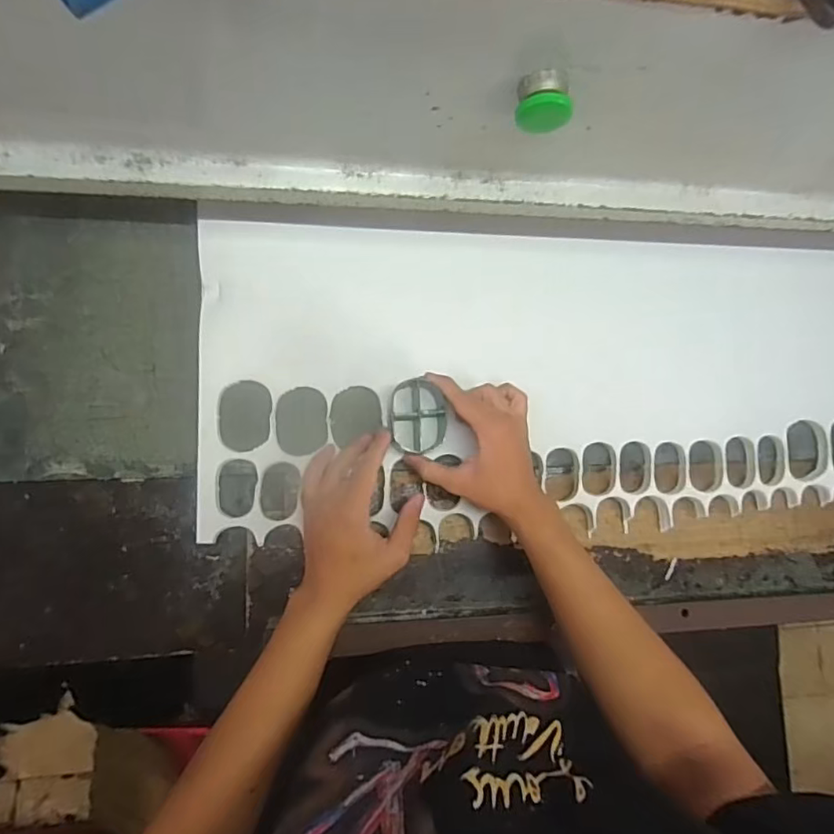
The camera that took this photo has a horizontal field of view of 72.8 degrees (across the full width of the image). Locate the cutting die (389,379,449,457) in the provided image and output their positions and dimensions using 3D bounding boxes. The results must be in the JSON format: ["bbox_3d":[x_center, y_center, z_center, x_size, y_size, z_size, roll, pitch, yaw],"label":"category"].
[{"bbox_3d":[0.000,0.000,0.548,0.055,0.029,0.071,-3,90,-8],"label":"cutting die"}]

